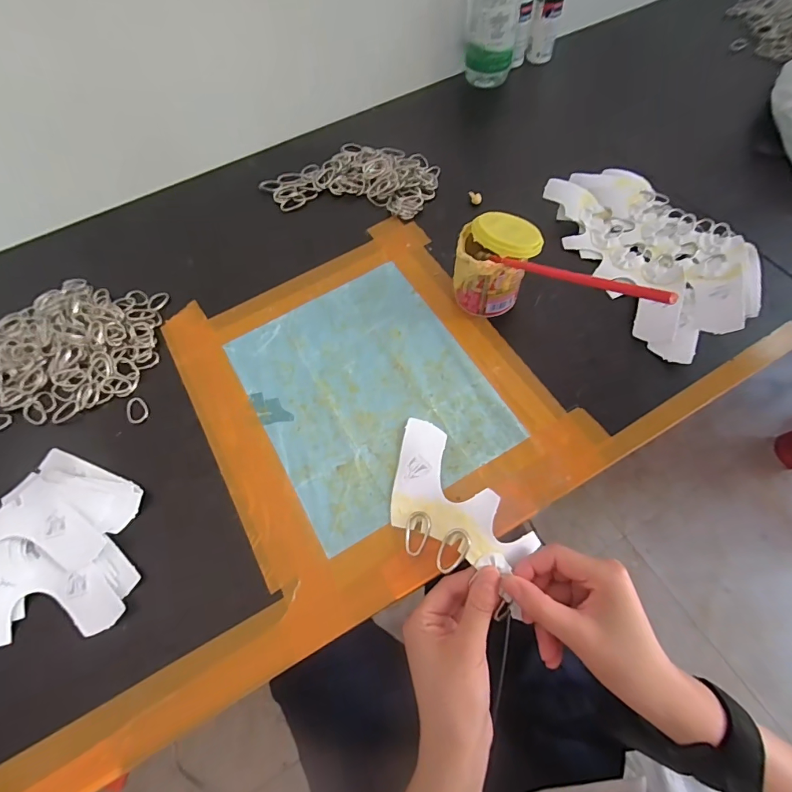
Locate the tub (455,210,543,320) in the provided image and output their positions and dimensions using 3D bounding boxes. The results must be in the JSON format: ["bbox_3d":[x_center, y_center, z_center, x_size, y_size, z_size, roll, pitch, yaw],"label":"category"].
[{"bbox_3d":[0.097,-0.128,0.415,0.072,0.085,0.067,-1,63,3],"label":"tub"}]

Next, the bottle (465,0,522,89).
[{"bbox_3d":[0.135,-0.524,0.574,0.073,0.181,0.054,7,64,8],"label":"bottle"}]

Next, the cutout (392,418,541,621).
[{"bbox_3d":[0.043,0.092,0.337,0.081,0.023,0.162,-31,56,-11],"label":"cutout"}]

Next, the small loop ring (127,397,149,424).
[{"bbox_3d":[-0.256,0.014,0.414,0.019,0.004,0.029,-12,63,-2],"label":"small loop ring"}]

